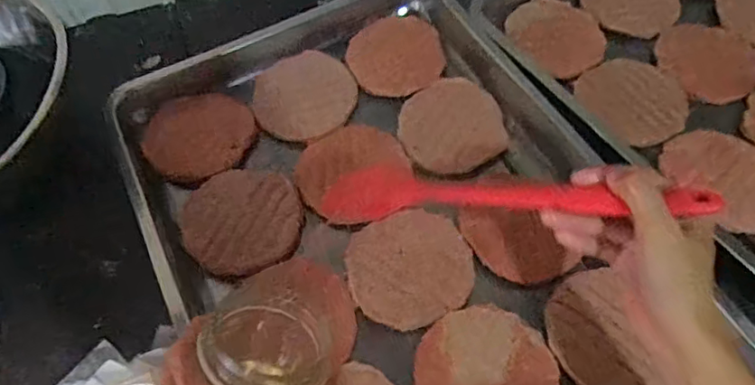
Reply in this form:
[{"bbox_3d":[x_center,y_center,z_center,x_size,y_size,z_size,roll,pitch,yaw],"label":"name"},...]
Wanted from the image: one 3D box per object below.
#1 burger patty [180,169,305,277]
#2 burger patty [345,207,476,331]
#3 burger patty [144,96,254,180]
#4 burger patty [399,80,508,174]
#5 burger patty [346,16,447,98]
[{"bbox_3d":[-0.128,0.023,0.554,0.108,0.008,0.108,0,57,1],"label":"burger patty"},{"bbox_3d":[0.029,0.067,0.524,0.108,0.010,0.105,0,57,1],"label":"burger patty"},{"bbox_3d":[-0.185,-0.061,0.610,0.108,0.009,0.105,0,60,1],"label":"burger patty"},{"bbox_3d":[0.075,-0.071,0.605,0.104,0.007,0.107,0,57,1],"label":"burger patty"},{"bbox_3d":[0.023,-0.155,0.656,0.109,0.009,0.101,-21,59,-12],"label":"burger patty"}]

